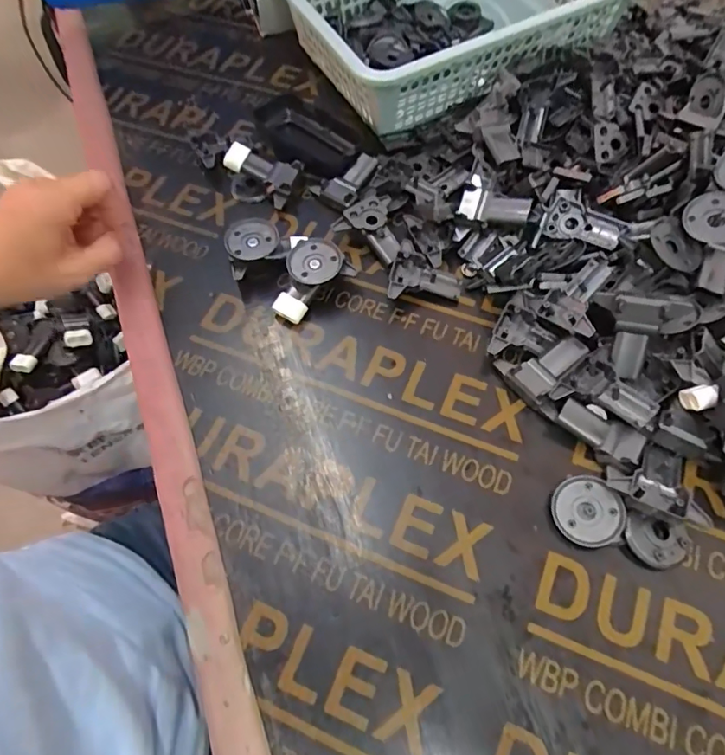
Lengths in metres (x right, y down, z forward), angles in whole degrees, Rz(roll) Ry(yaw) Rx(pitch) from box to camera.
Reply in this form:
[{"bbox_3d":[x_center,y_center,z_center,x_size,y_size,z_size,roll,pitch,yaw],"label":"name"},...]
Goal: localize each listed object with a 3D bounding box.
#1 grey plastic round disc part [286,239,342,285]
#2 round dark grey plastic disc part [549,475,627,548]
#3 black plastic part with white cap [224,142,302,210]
[{"bbox_3d":[-0.037,-0.092,0.409,0.042,0.008,0.042,3,73,-5],"label":"grey plastic round disc part"},{"bbox_3d":[0.144,0.086,0.328,0.040,0.014,0.044,-2,62,3],"label":"round dark grey plastic disc part"},{"bbox_3d":[-0.090,-0.182,0.457,0.060,0.025,0.042,26,65,-6],"label":"black plastic part with white cap"}]

